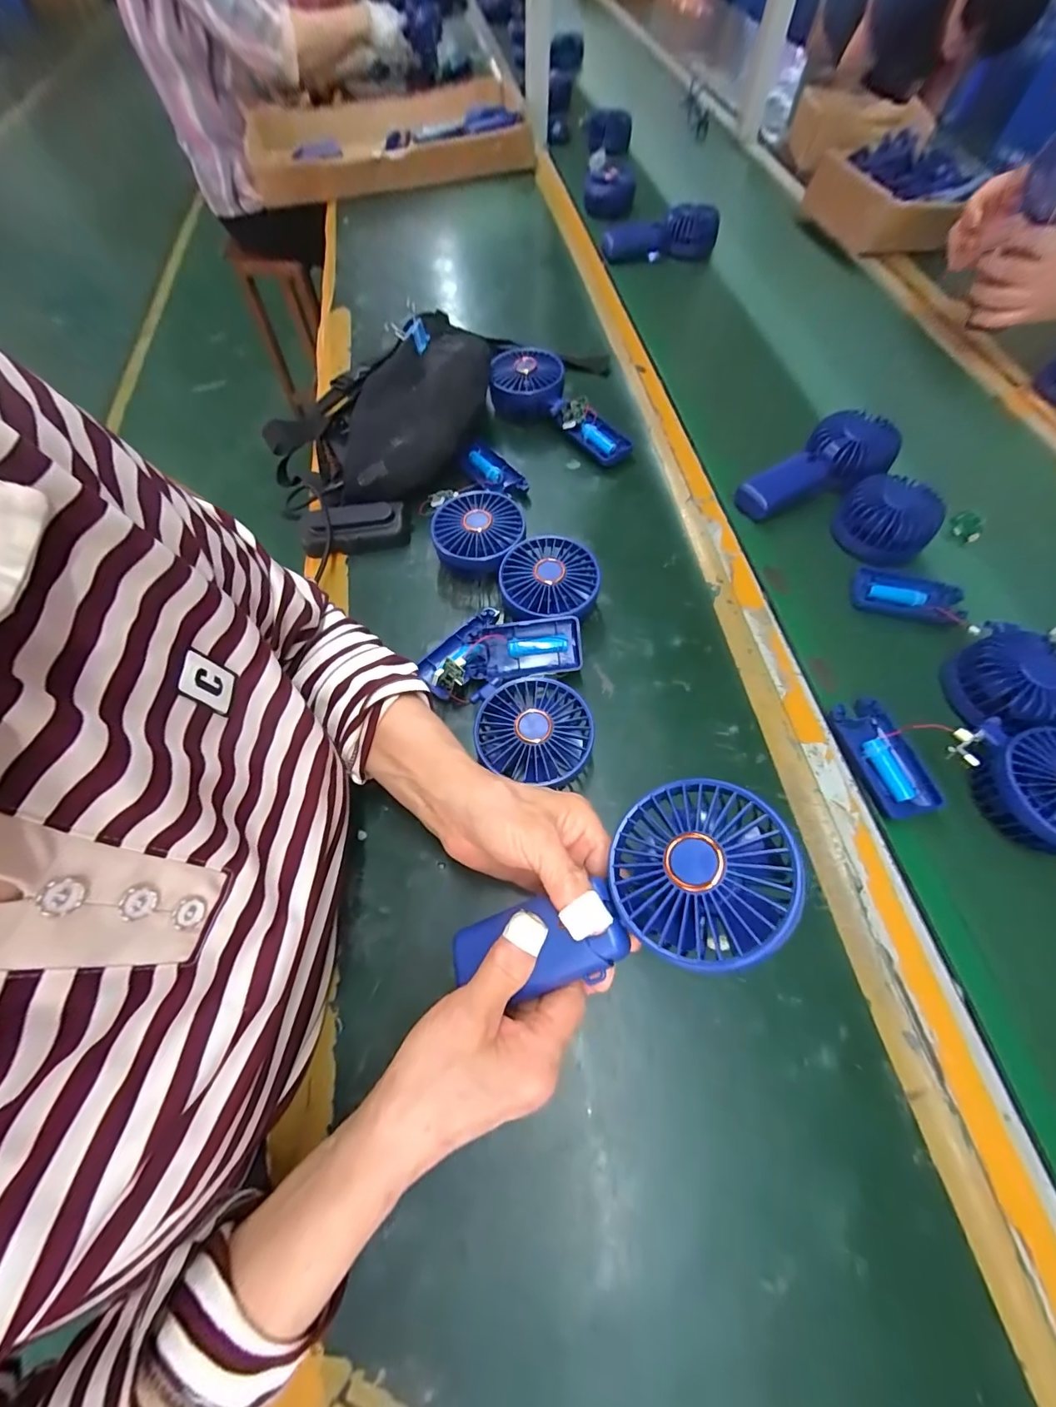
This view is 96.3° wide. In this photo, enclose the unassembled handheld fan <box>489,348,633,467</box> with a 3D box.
[{"bbox_3d":[0.041,-0.344,0.539,0.193,0.040,0.092,32,69,16],"label":"unassembled handheld fan"}]

